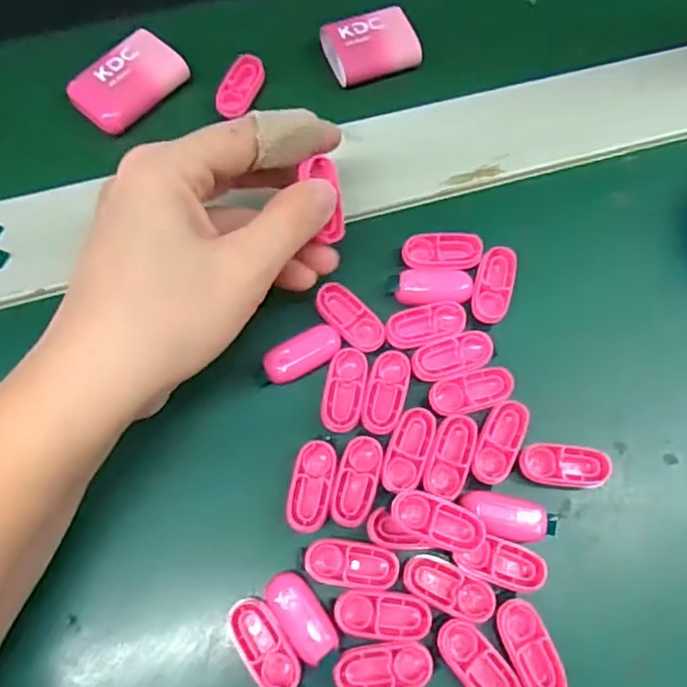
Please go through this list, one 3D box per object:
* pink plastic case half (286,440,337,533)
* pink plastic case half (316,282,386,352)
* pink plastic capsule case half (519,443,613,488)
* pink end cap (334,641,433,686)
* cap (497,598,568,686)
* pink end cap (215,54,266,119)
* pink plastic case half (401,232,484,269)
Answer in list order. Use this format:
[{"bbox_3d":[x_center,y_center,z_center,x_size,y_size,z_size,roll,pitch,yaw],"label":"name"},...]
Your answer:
[{"bbox_3d":[-0.012,0.054,0.244,0.016,0.004,0.034,10,70,2],"label":"pink plastic case half"},{"bbox_3d":[0.003,-0.012,0.267,0.033,0.004,0.016,41,74,12],"label":"pink plastic case half"},{"bbox_3d":[0.087,0.048,0.252,0.034,0.004,0.016,3,70,-1],"label":"pink plastic capsule case half"},{"bbox_3d":[0.014,0.113,0.224,0.034,0.004,0.016,-7,70,-4],"label":"pink end cap"},{"bbox_3d":[0.067,0.109,0.229,0.016,0.004,0.035,-20,72,-9],"label":"cap"},{"bbox_3d":[-0.050,-0.125,0.314,0.017,0.007,0.036,19,70,5],"label":"pink end cap"},{"bbox_3d":[0.043,-0.040,0.280,0.034,0.004,0.016,-1,70,-2],"label":"pink plastic case half"}]

